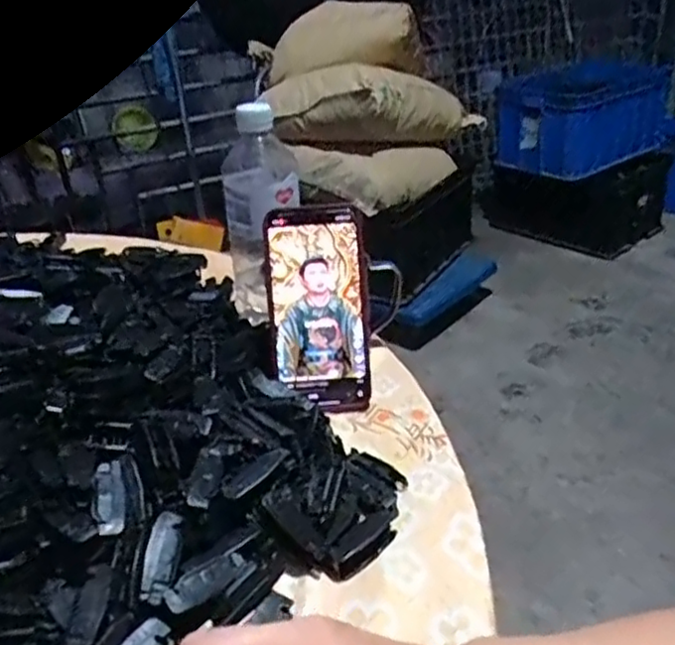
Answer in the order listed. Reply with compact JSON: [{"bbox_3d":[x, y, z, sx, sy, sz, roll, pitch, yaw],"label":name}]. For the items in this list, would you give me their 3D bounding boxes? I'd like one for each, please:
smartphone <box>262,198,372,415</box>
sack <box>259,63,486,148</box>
[{"bbox_3d":[-0.014,-0.010,0.521,0.081,0.161,0.008,-7,8,2],"label":"smartphone"},{"bbox_3d":[0.084,-0.555,1.681,0.594,0.201,0.308,-2,31,4],"label":"sack"}]

